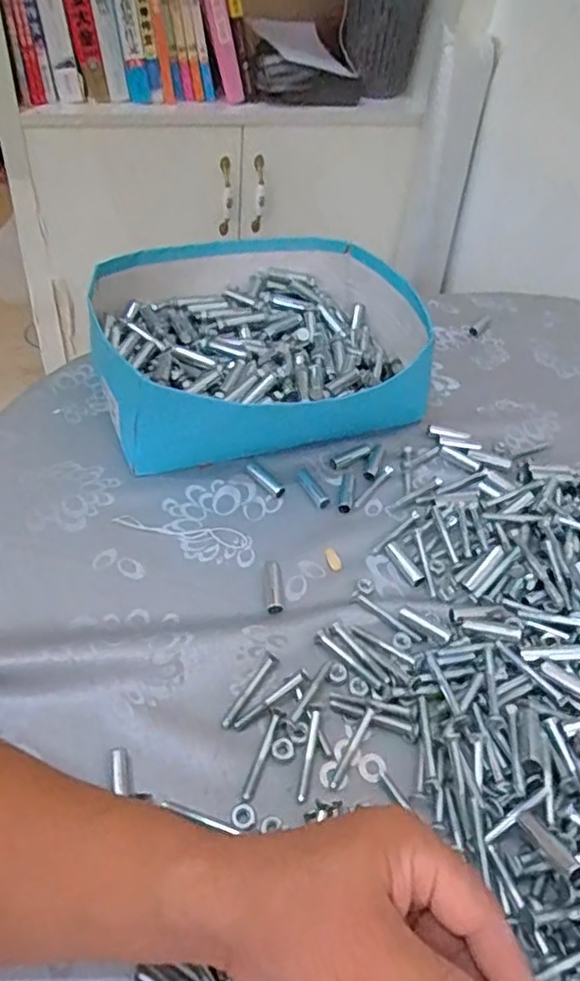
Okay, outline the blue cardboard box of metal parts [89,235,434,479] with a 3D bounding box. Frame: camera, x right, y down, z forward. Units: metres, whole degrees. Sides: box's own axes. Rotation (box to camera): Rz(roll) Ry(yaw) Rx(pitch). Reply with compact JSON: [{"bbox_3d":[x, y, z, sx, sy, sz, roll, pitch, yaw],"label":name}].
[{"bbox_3d":[-0.024,-0.137,0.611,0.302,0.087,0.258,-10,48,-15],"label":"blue cardboard box of metal parts"}]

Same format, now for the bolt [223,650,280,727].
[{"bbox_3d":[-0.025,0.126,0.409,0.008,0.004,0.057,26,49,18],"label":"bolt"}]

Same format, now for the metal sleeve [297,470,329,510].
[{"bbox_3d":[0.020,-0.003,0.545,0.015,0.010,0.048,-18,50,-22],"label":"metal sleeve"}]

